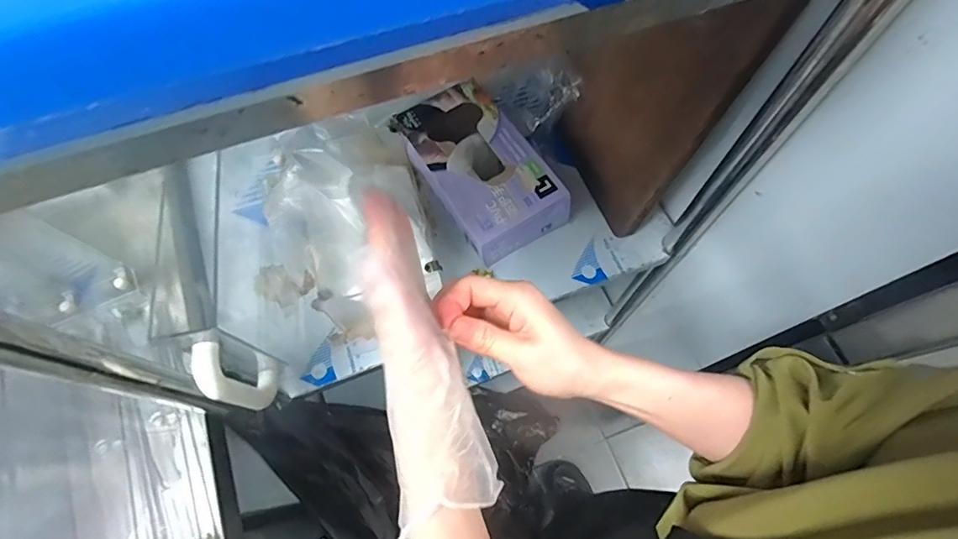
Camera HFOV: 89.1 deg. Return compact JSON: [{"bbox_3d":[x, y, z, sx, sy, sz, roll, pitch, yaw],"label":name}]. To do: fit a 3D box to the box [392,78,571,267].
[{"bbox_3d":[0.000,-0.125,0.639,0.134,0.080,0.223,-32,70,-10],"label":"box"}]

